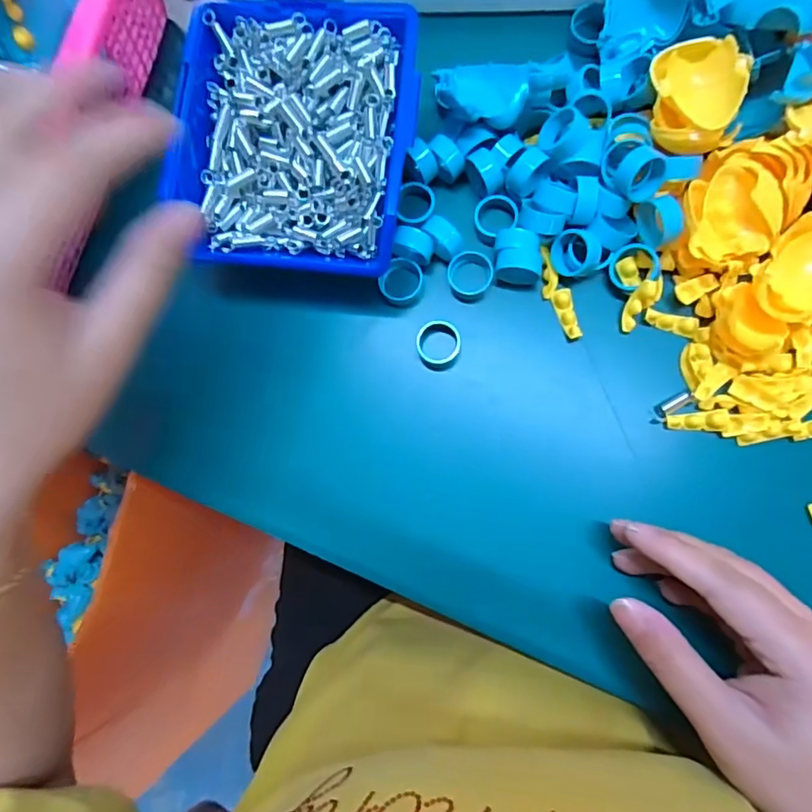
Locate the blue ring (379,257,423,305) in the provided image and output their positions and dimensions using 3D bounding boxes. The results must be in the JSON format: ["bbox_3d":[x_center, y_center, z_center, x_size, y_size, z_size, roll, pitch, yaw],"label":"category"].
[{"bbox_3d":[-0.003,-0.073,0.326,0.023,0.008,0.026,37,88,9],"label":"blue ring"}]

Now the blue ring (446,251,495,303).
[{"bbox_3d":[0.037,-0.075,0.323,0.025,0.015,0.025,3,83,7],"label":"blue ring"}]

